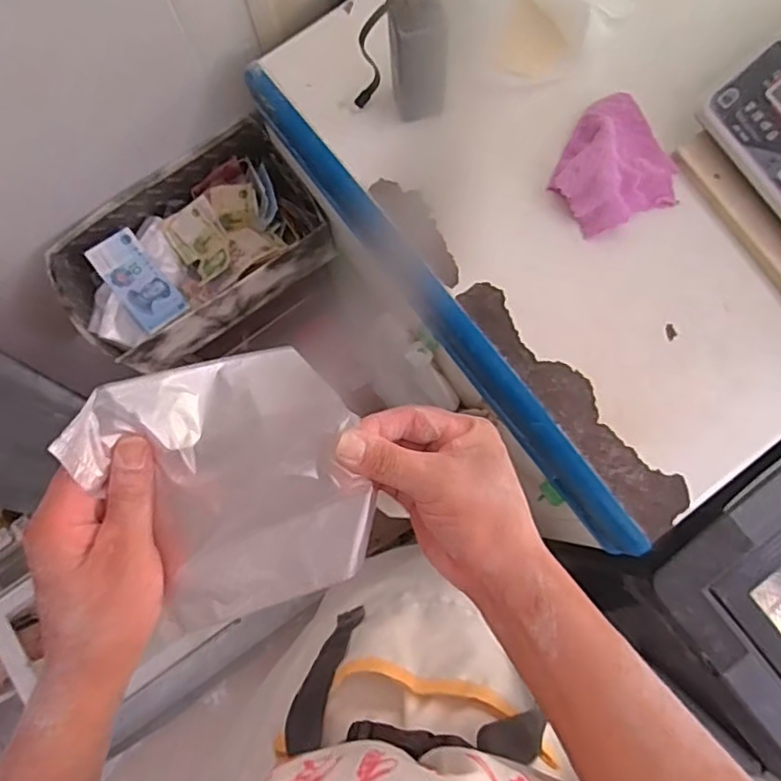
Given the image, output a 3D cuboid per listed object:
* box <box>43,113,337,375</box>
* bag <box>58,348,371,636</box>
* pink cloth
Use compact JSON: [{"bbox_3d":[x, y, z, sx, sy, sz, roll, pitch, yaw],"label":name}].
[{"bbox_3d":[-0.281,-0.195,0.865,0.355,0.100,0.213,-37,80,-6],"label":"box"},{"bbox_3d":[-0.092,0.057,0.368,0.148,0.051,0.151,-19,99,-7],"label":"bag"},{"bbox_3d":[0.234,-0.238,0.640,0.127,0.040,0.128,-34,80,-5],"label":"pink cloth"}]

